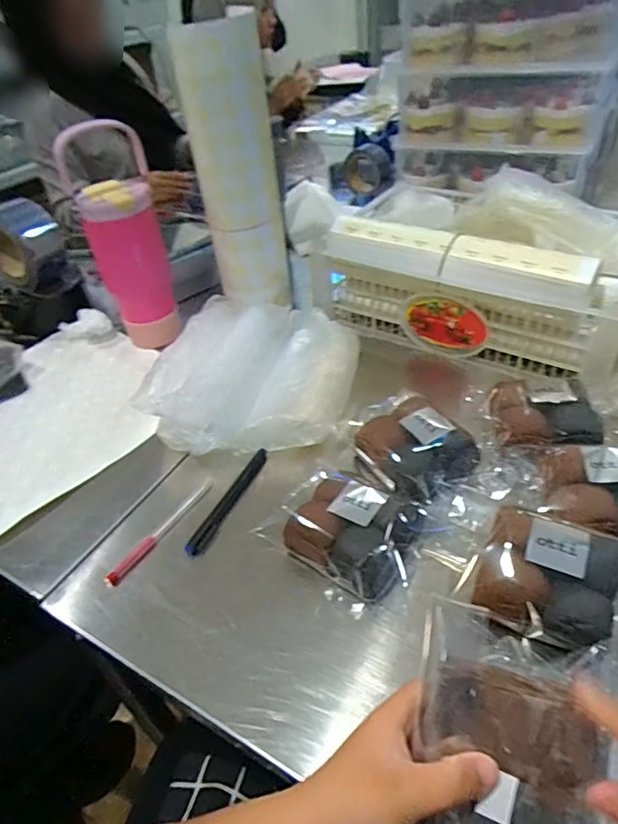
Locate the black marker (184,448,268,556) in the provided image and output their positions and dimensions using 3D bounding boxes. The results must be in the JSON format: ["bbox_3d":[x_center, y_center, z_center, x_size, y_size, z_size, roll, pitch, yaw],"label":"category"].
[{"bbox_3d":[-0.081,0.088,0.538,0.010,0.010,0.139,14,45,22],"label":"black marker"}]

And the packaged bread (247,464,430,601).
[{"bbox_3d":[0.036,0.105,0.470,0.116,0.055,0.091,24,50,30],"label":"packaged bread"}]

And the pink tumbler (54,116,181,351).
[{"bbox_3d":[-0.242,-0.235,0.705,0.092,0.268,0.100,-15,42,-9],"label":"pink tumbler"}]

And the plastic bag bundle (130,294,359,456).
[{"bbox_3d":[-0.059,-0.064,0.656,0.227,0.081,0.260,2,42,10],"label":"plastic bag bundle"}]

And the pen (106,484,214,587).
[{"bbox_3d":[-0.141,0.112,0.513,0.014,0.006,0.140,19,48,27],"label":"pen"}]

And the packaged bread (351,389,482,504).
[{"bbox_3d":[0.105,0.036,0.549,0.113,0.064,0.124,-32,47,-25],"label":"packaged bread"}]

